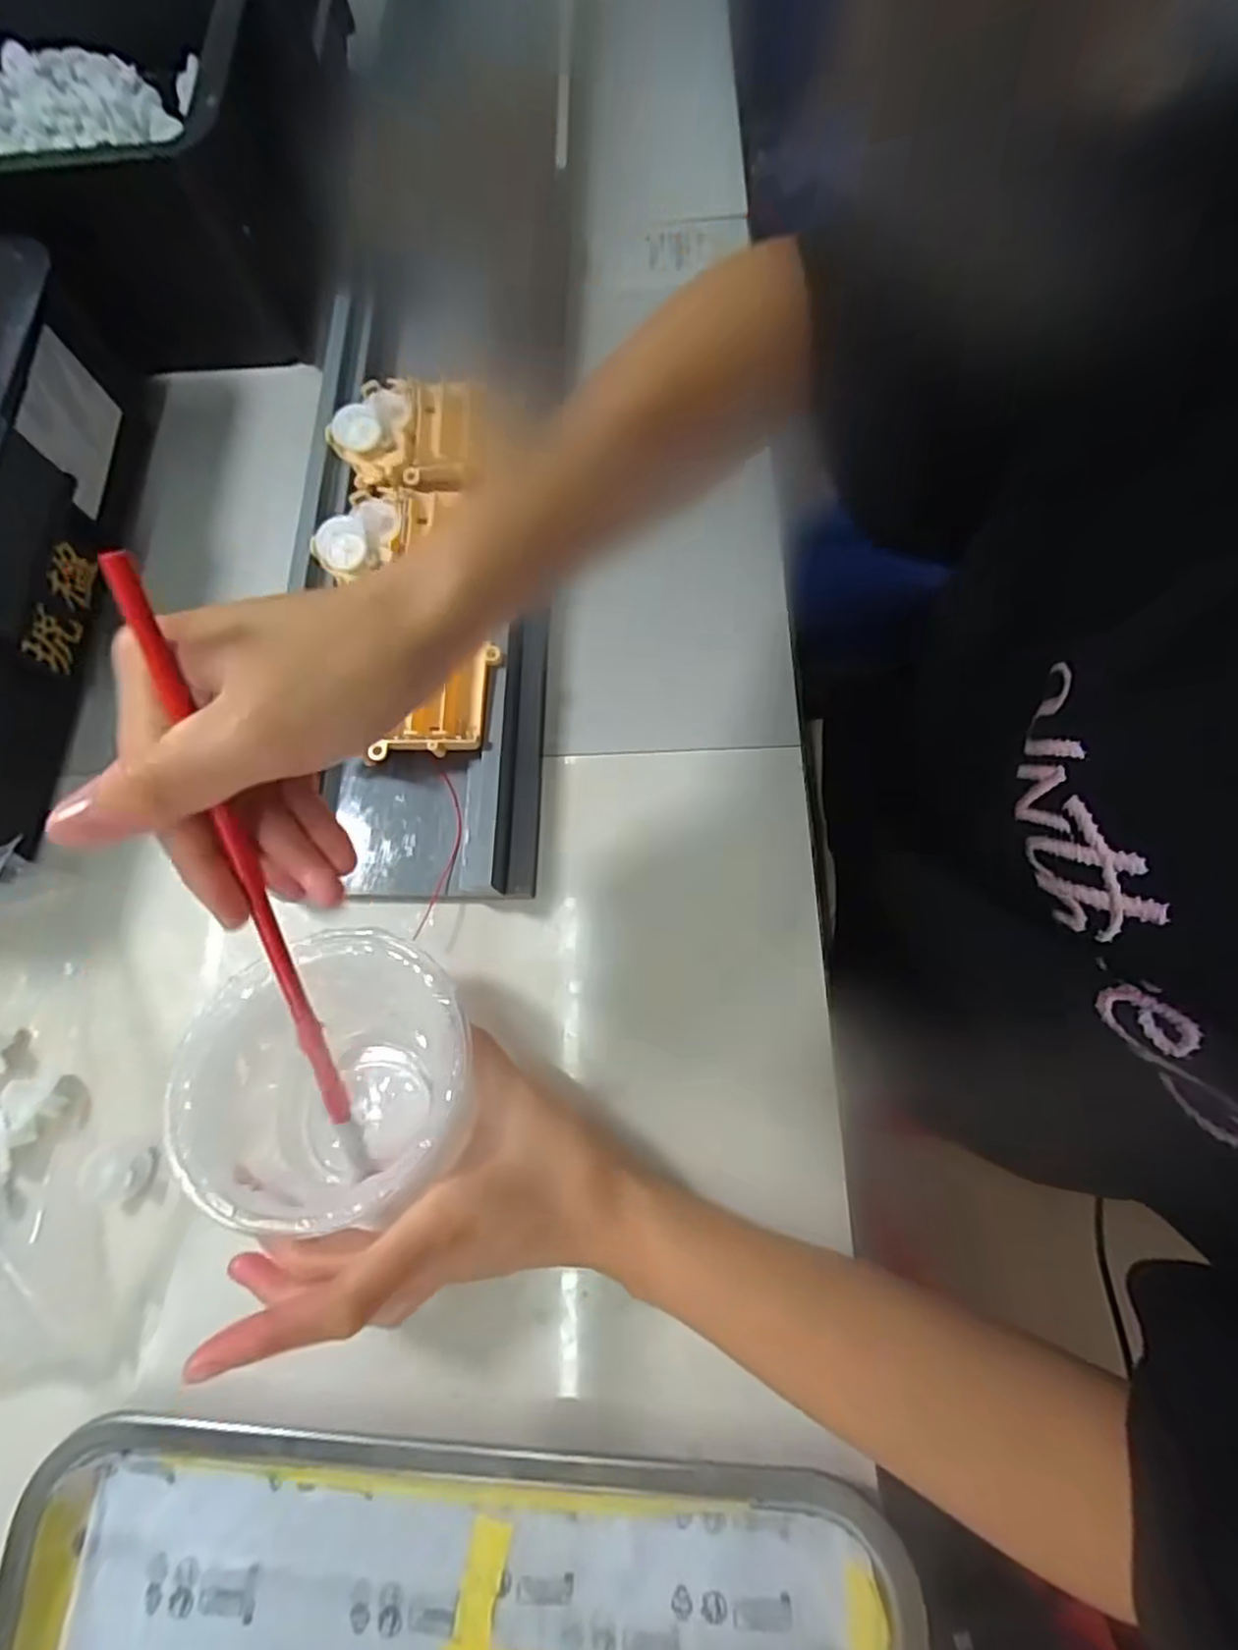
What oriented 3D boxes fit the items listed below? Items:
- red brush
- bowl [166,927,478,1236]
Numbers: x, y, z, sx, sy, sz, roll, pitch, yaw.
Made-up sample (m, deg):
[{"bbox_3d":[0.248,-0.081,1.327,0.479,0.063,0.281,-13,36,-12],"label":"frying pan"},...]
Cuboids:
[{"bbox_3d":[-0.115,0.039,0.230,0.008,0.244,0.006,-5,30,0],"label":"red brush"},{"bbox_3d":[-0.118,0.100,0.292,0.111,0.080,0.104,0,74,1],"label":"bowl"}]

